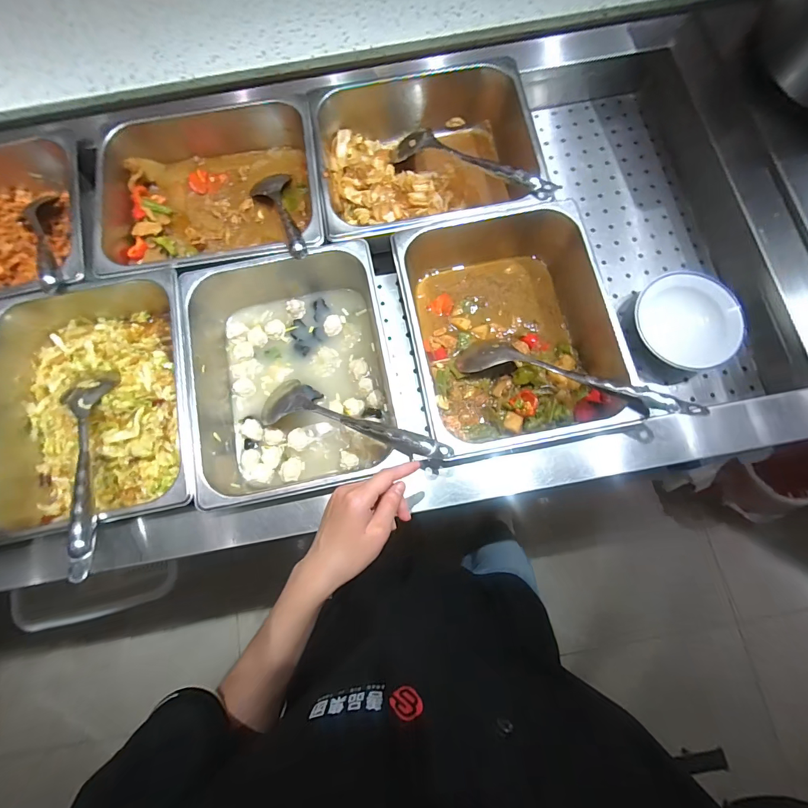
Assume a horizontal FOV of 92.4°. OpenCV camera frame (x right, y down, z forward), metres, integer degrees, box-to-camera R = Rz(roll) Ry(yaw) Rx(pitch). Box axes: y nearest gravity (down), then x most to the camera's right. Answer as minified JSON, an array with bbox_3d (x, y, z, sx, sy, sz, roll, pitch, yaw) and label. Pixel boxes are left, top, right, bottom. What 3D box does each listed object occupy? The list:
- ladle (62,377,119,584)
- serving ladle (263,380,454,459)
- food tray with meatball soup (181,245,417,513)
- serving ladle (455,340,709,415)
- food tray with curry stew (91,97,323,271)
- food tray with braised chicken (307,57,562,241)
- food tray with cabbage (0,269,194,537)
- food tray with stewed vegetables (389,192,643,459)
[{"bbox_3d":[-0.401,0.076,0.488,0.052,0.037,0.280,-19,64,-3],"label":"ladle"},{"bbox_3d":[-0.071,0.026,0.498,0.286,0.047,0.067,16,78,29],"label":"serving ladle"},{"bbox_3d":[-0.150,-0.043,0.536,0.264,0.096,0.325,-12,78,-1],"label":"food tray with meatball soup"},{"bbox_3d":[0.205,-0.035,0.498,0.297,0.029,0.053,21,79,27],"label":"serving ladle"},{"bbox_3d":[-0.287,-0.315,0.590,0.326,0.090,0.279,-7,78,0],"label":"food tray with curry stew"},{"bbox_3d":[0.031,-0.386,0.607,0.317,0.098,0.302,-8,78,0],"label":"food tray with braised chicken"},{"bbox_3d":[-0.409,-0.009,0.532,0.271,0.087,0.328,-9,78,0],"label":"food tray with cabbage"},{"bbox_3d":[0.137,-0.102,0.544,0.257,0.107,0.314,-10,78,-1],"label":"food tray with stewed vegetables"}]

